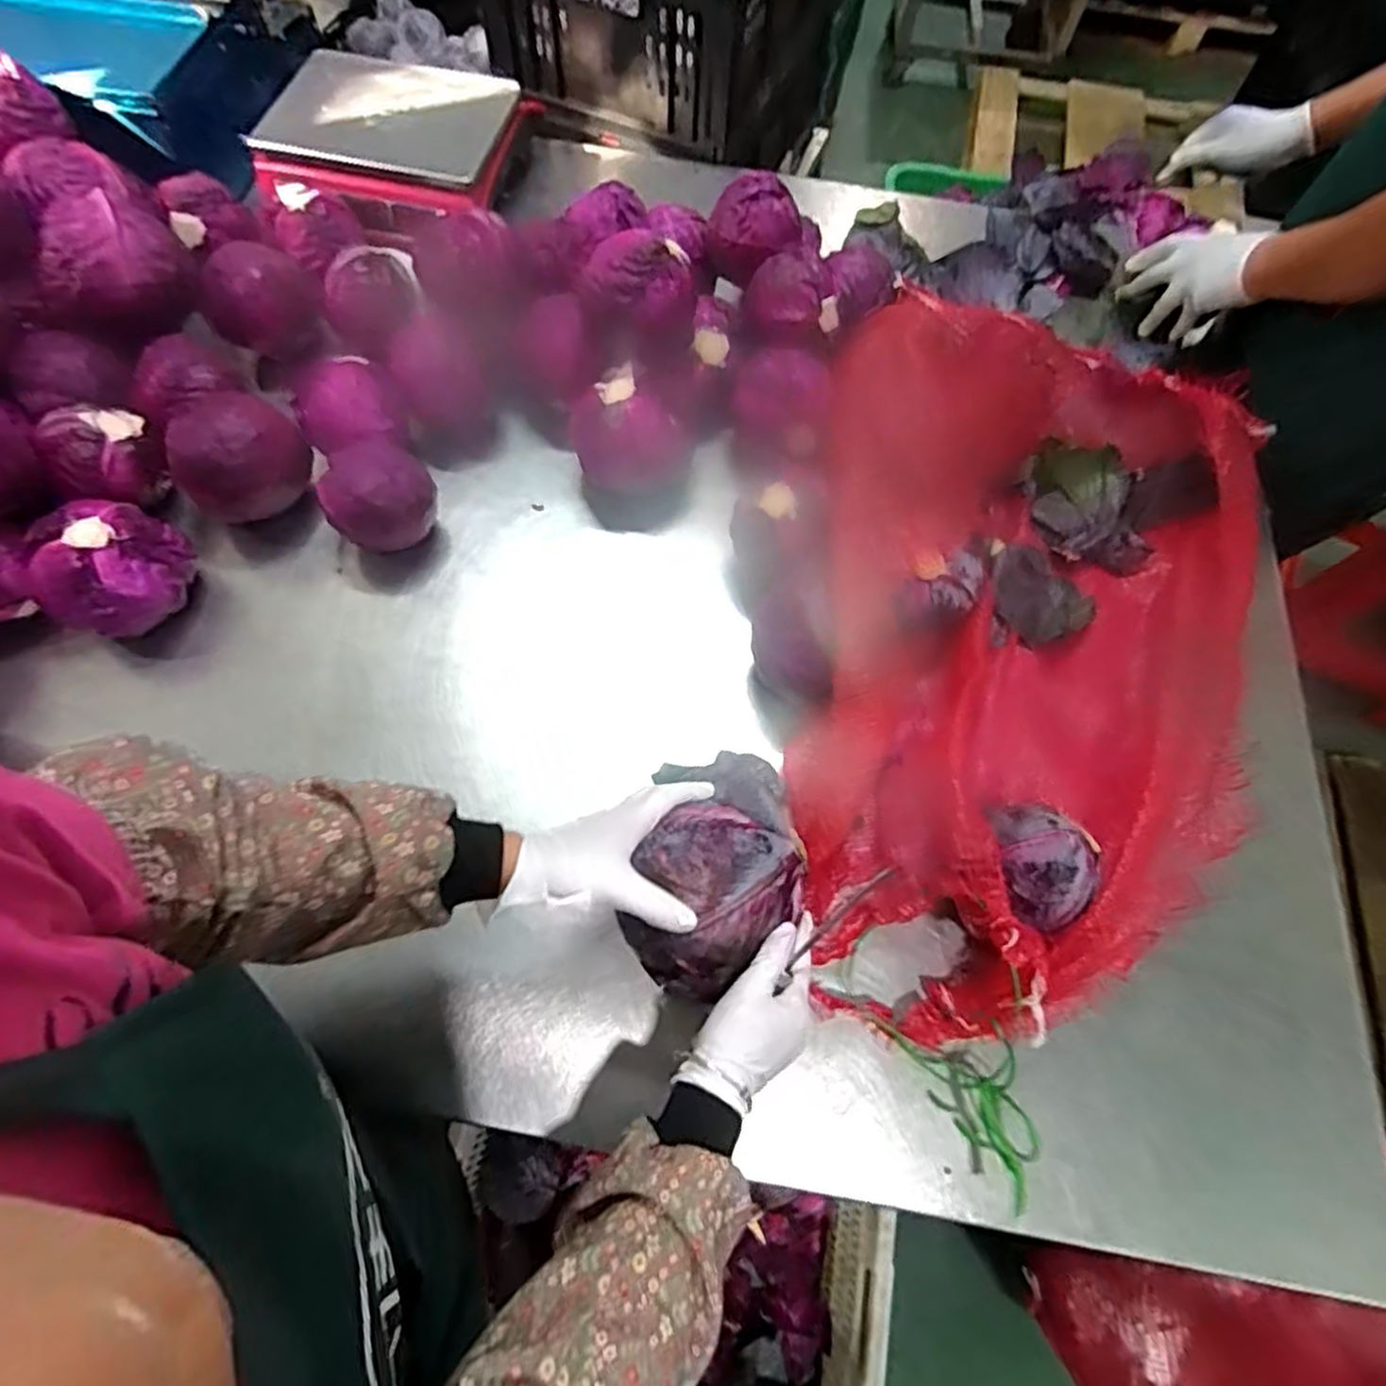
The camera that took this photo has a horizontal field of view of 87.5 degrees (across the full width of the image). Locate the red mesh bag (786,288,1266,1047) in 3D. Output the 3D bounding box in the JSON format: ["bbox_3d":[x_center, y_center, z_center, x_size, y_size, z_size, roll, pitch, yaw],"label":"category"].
[{"bbox_3d":[0.342,-0.065,0.710,0.454,0.153,0.757,7,65,0],"label":"red mesh bag"}]

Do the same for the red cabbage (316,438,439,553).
[{"bbox_3d":[-0.324,-0.204,0.752,0.104,0.102,0.103,1,65,-2],"label":"red cabbage"}]

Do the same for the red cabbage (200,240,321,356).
[{"bbox_3d":[-0.518,-0.471,0.865,0.122,0.104,0.106,-33,71,-16],"label":"red cabbage"}]

